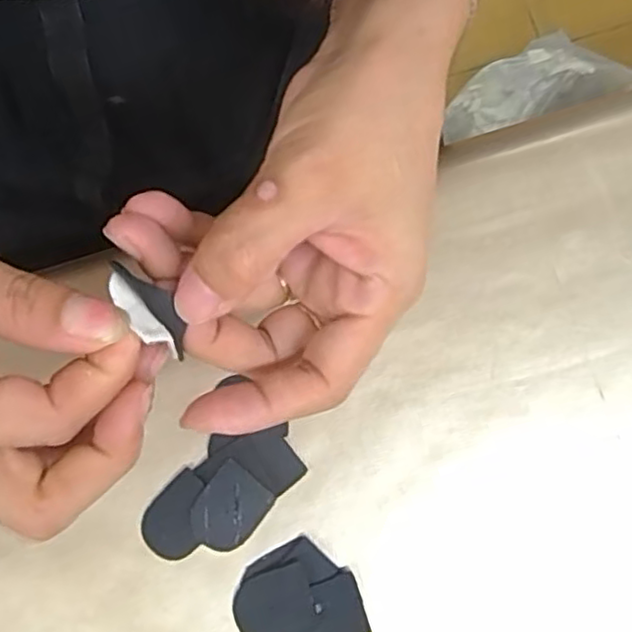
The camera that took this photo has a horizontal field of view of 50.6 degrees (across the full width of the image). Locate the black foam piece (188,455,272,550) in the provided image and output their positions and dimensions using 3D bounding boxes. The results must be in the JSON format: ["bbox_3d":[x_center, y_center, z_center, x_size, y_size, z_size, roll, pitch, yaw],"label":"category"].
[{"bbox_3d":[-0.037,0.082,0.283,0.028,0.005,0.033,39,82,7],"label":"black foam piece"}]

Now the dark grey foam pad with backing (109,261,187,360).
[{"bbox_3d":[-0.050,-0.003,0.198,0.014,0.010,0.033,-40,79,-7],"label":"dark grey foam pad with backing"}]

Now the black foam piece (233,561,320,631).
[{"bbox_3d":[-0.018,0.120,0.277,0.033,0.004,0.027,-24,73,7],"label":"black foam piece"}]

